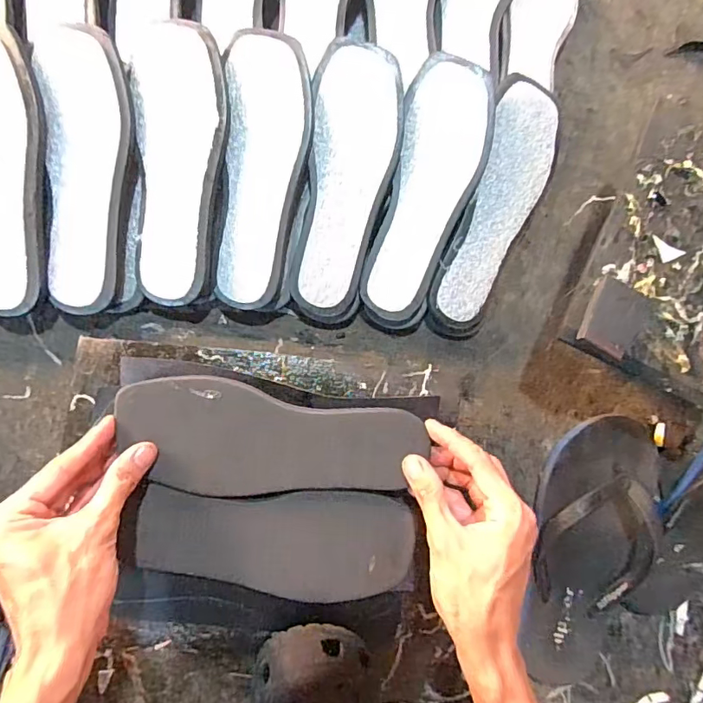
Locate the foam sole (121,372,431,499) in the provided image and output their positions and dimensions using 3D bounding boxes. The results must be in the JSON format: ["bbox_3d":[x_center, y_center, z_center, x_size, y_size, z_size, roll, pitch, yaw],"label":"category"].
[{"bbox_3d":[-0.063,0.074,0.386,0.229,0.033,0.085,9,86,-11],"label":"foam sole"}]

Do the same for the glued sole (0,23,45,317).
[{"bbox_3d":[-0.289,-0.148,0.403,0.067,0.025,0.228,1,99,-7],"label":"glued sole"}]

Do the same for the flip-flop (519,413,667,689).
[{"bbox_3d":[0.244,0.198,0.483,0.130,0.042,0.264,9,86,-6],"label":"flip-flop"}]

